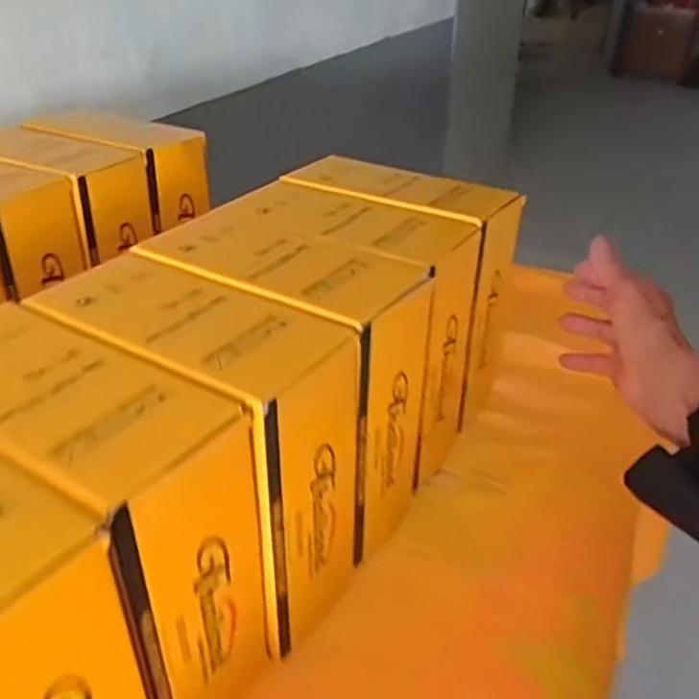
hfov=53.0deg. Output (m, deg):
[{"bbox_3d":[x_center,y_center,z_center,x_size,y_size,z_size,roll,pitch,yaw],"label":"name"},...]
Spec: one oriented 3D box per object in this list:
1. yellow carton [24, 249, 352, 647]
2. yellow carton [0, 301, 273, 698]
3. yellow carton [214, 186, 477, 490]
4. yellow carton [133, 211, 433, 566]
[{"bbox_3d":[-0.089,0.060,0.428,0.176,0.191,0.088,19,36,26],"label":"yellow carton"},{"bbox_3d":[-0.136,0.094,0.369,0.174,0.182,0.082,20,37,28],"label":"yellow carton"},{"bbox_3d":[-0.001,-0.013,0.547,0.173,0.190,0.091,18,36,25],"label":"yellow carton"},{"bbox_3d":[-0.044,0.017,0.480,0.175,0.175,0.088,18,36,25],"label":"yellow carton"}]

